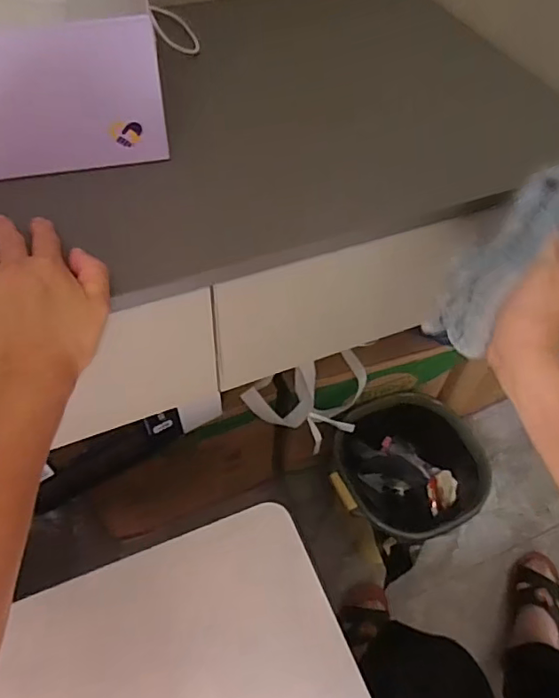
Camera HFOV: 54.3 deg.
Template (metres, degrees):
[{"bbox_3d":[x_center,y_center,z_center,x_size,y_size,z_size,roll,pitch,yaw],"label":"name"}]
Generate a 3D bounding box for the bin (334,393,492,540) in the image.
[{"bbox_3d":[0.209,0.250,0.984,0.239,0.266,0.230,2,53,-3],"label":"bin"}]

